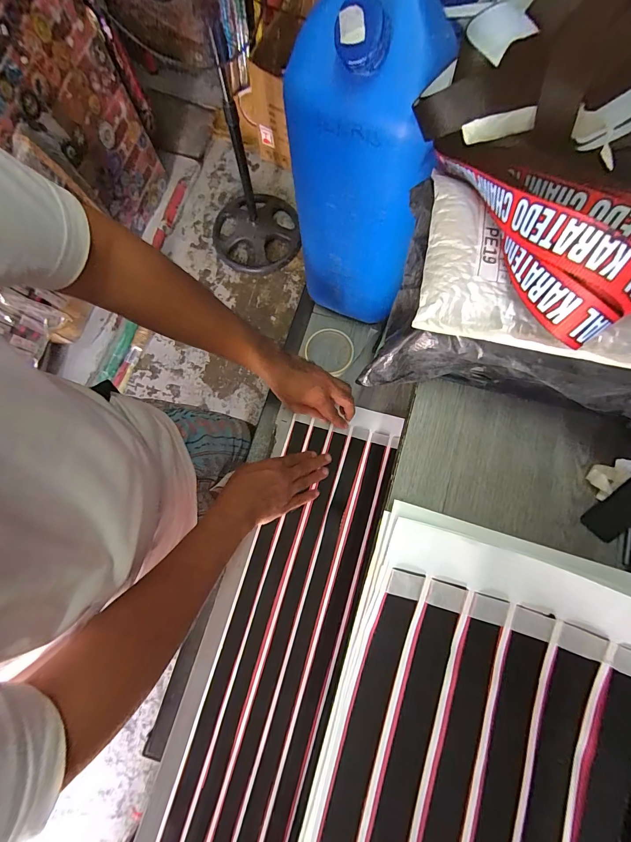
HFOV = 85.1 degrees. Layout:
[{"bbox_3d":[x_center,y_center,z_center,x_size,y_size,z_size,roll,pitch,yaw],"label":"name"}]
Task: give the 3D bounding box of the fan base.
[{"bbox_3d":[-0.275,-0.886,1.613,0.402,0.064,0.423,0,78,0],"label":"fan base"}]

